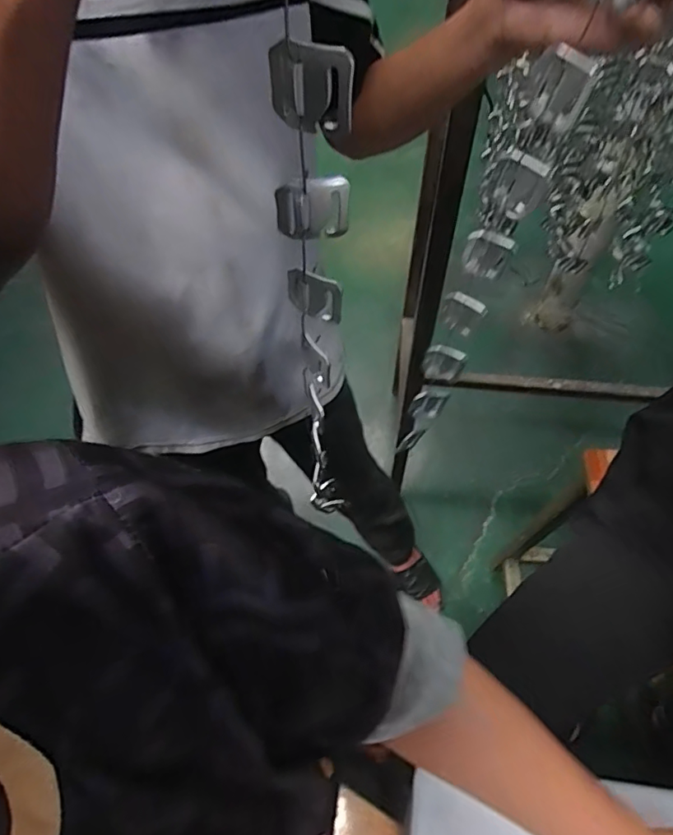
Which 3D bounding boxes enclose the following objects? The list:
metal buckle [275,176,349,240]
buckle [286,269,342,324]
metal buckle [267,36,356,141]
[{"bbox_3d":[-0.013,-0.118,0.291,0.040,0.037,0.007,-11,58,-5],"label":"metal buckle"},{"bbox_3d":[-0.015,-0.082,0.345,0.038,0.037,0.006,21,61,14],"label":"buckle"},{"bbox_3d":[-0.014,-0.149,0.233,0.041,0.037,0.010,21,61,14],"label":"metal buckle"}]

